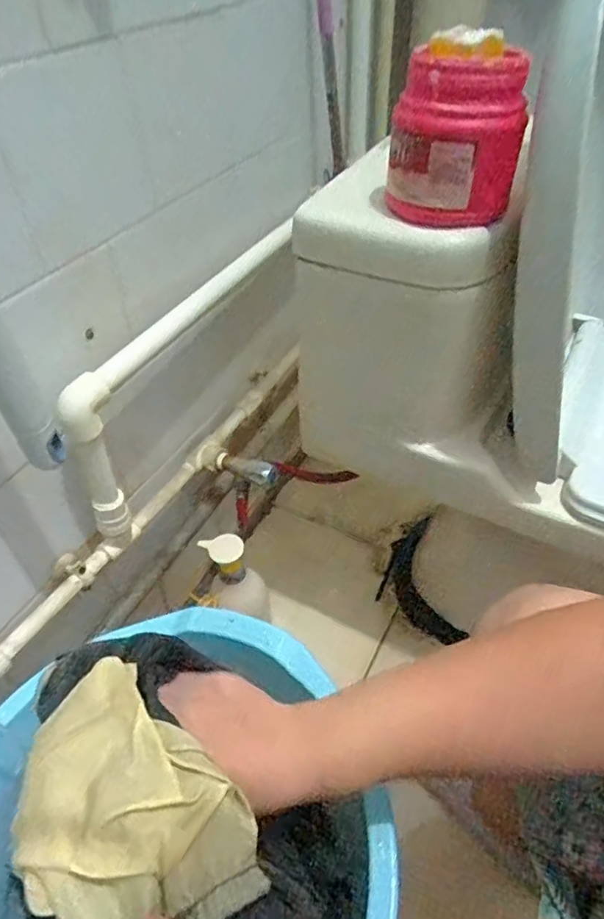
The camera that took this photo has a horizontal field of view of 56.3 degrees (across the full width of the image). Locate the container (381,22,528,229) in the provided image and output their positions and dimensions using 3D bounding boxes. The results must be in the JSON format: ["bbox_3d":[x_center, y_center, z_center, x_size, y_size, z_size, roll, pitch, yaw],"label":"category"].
[{"bbox_3d":[0.120,-0.250,0.433,0.100,0.120,0.088,5,45,8],"label":"container"}]

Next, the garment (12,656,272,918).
[{"bbox_3d":[-0.073,0.134,0.220,0.116,0.025,0.070,33,55,31],"label":"garment"}]

